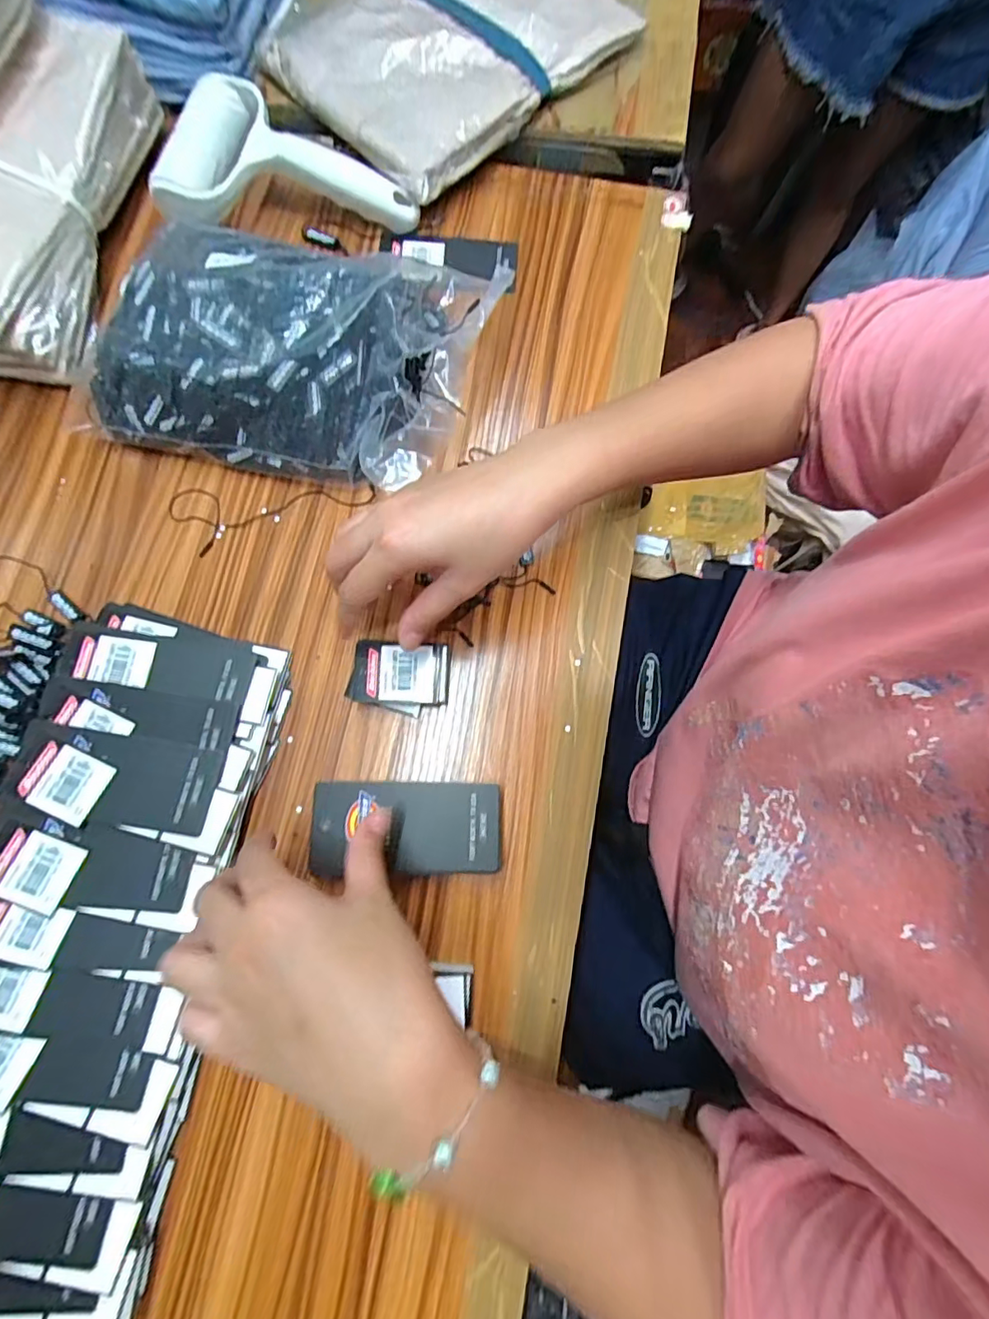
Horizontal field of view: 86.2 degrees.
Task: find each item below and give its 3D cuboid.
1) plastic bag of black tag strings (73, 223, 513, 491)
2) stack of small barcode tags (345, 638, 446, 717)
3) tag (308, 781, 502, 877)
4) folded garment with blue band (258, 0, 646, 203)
[{"bbox_3d":[-0.133,-0.204,0.357,0.246,0.067,0.153,13,77,3],"label":"plastic bag of black tag strings"},{"bbox_3d":[-0.062,0.011,0.337,0.063,0.016,0.043,1,77,0],"label":"stack of small barcode tags"},{"bbox_3d":[-0.051,0.097,0.307,0.108,0.007,0.052,3,77,2],"label":"tag"},{"bbox_3d":[-0.031,-0.495,0.413,0.247,0.032,0.200,-40,80,-9],"label":"folded garment with blue band"}]

